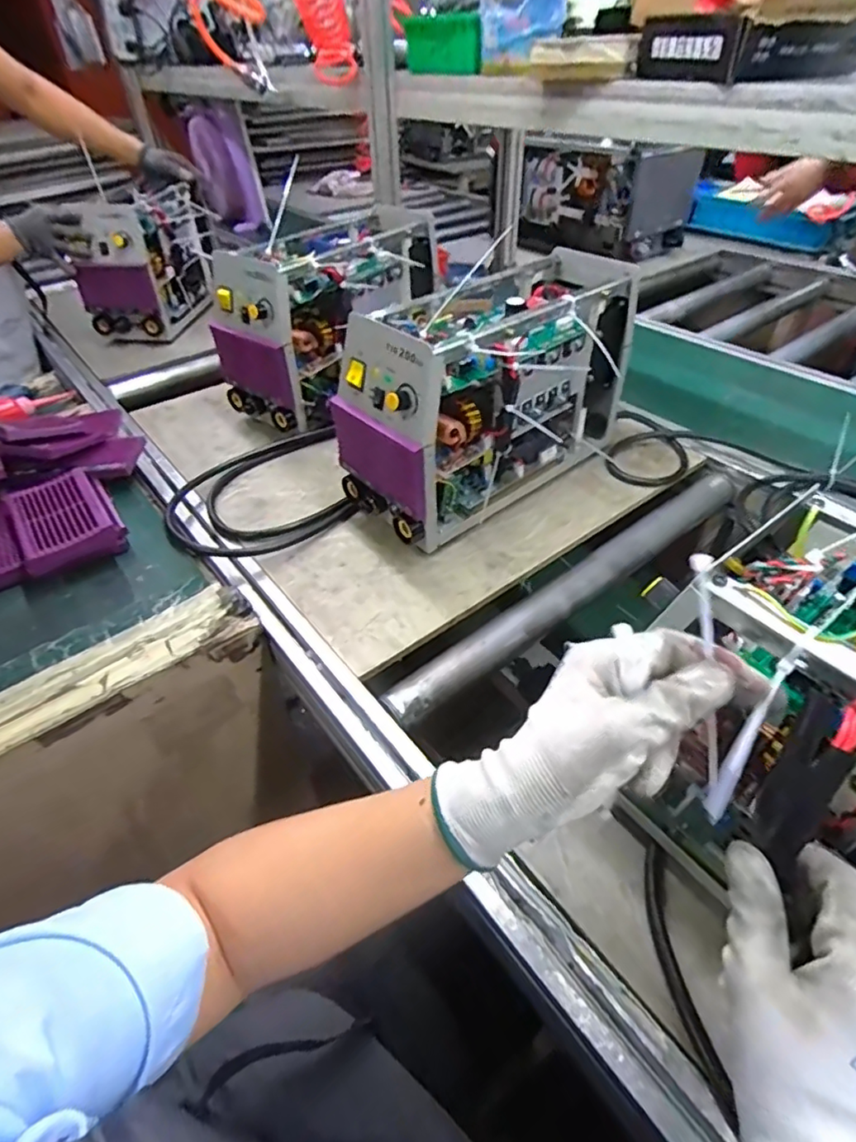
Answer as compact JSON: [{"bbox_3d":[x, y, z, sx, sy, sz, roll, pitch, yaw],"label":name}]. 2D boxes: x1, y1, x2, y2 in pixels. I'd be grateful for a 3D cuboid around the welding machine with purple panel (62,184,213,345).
[{"bbox_3d":[-0.565,-0.623,1.136,0.139,0.236,0.302,4,44,6],"label":"welding machine with purple panel"}]

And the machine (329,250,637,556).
[{"bbox_3d":[0.080,-0.214,0.697,0.381,0.236,0.147,-35,53,-29],"label":"machine"}]

